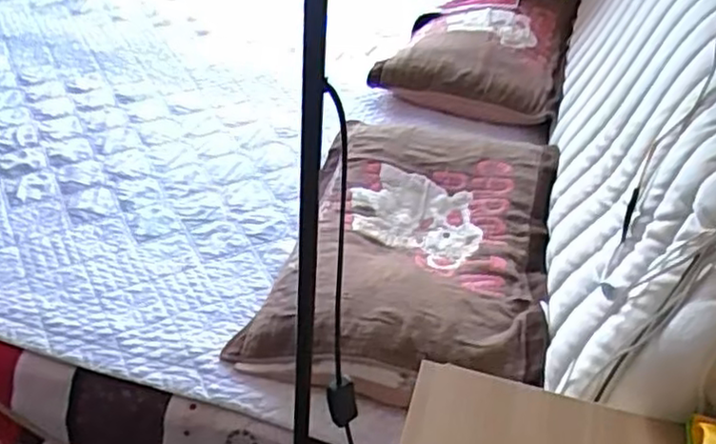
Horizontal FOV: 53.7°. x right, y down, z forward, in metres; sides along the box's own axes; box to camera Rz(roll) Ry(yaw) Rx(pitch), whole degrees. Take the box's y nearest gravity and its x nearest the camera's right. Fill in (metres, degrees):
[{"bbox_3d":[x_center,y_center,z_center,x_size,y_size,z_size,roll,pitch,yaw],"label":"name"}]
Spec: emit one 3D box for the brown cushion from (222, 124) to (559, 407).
[{"bbox_3d":[0.098,0.019,1.223,0.439,0.092,0.687,12,38,9],"label":"brown cushion"}]

